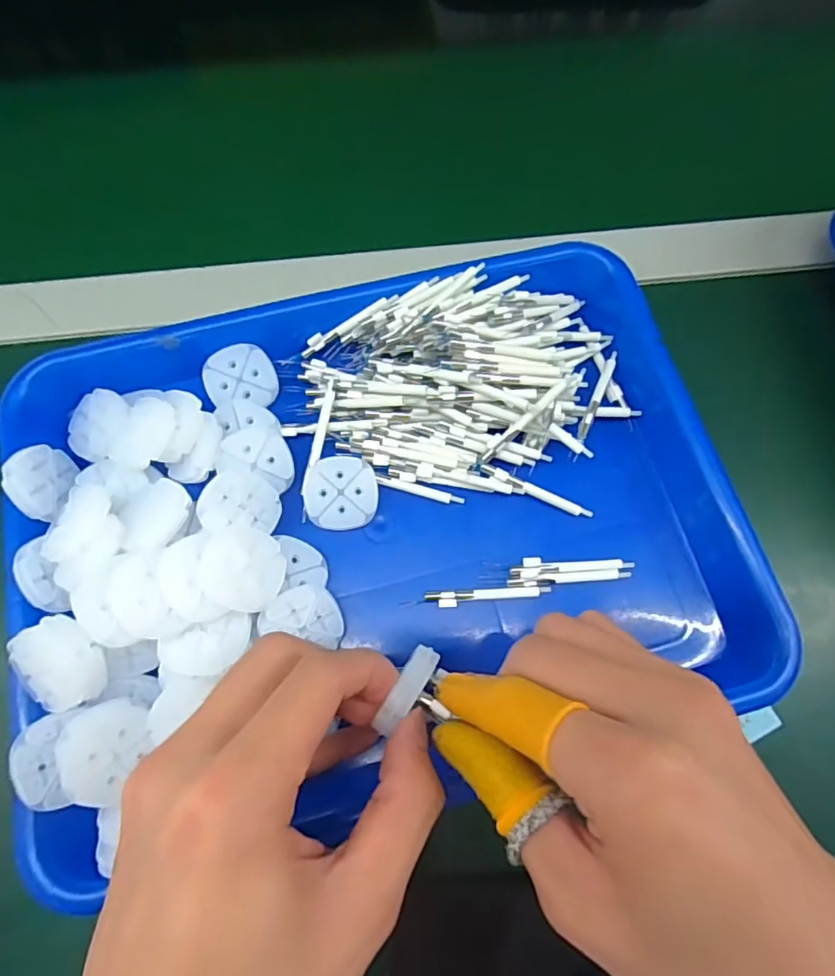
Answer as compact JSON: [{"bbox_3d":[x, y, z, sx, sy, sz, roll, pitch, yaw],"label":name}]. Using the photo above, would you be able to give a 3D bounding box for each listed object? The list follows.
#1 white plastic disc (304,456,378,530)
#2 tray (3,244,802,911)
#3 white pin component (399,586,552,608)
[{"bbox_3d":[-0.037,0.002,0.270,0.034,0.004,0.035,0,71,-1],"label":"white plastic disc"},{"bbox_3d":[-0.015,0.006,0.259,0.316,0.049,0.240,-15,72,-6],"label":"tray"},{"bbox_3d":[0.028,0.051,0.262,0.070,0.004,0.007,-3,72,-2],"label":"white pin component"}]

